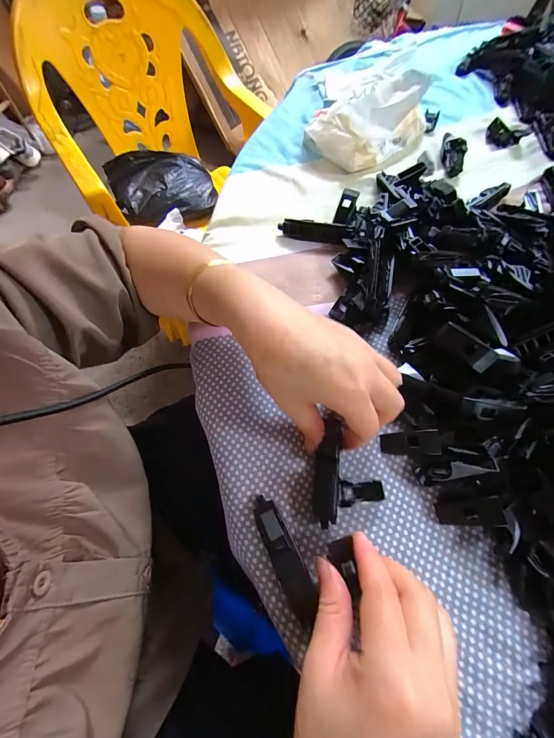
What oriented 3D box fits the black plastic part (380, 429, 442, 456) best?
[{"bbox_3d":[0.101,0.057,0.230,0.042,0.012,0.017,-12,63,28],"label":"black plastic part"}]

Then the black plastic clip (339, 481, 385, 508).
[{"bbox_3d":[0.063,0.090,0.221,0.035,0.011,0.017,-8,67,-4],"label":"black plastic clip"}]

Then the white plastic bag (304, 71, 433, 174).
[{"bbox_3d":[0.119,-0.298,0.367,0.144,0.047,0.081,-27,68,-11],"label":"white plastic bag"}]

